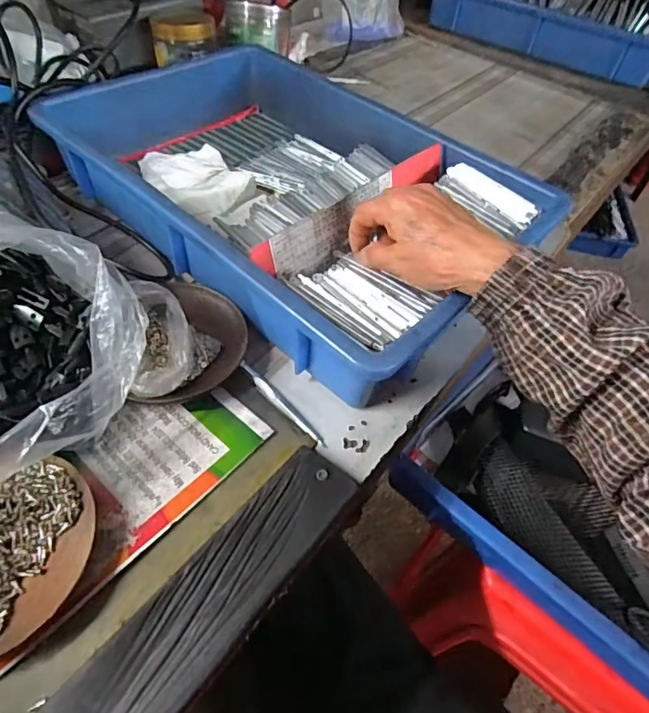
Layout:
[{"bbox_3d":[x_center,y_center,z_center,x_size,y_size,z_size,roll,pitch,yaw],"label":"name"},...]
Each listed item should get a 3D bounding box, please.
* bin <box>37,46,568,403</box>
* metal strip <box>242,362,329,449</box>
[{"bbox_3d":[-0.029,-0.166,0.464,0.424,0.089,0.282,38,61,21],"label":"bin"},{"bbox_3d":[-0.032,0.034,0.357,0.008,0.004,0.090,-35,62,-29],"label":"metal strip"}]

